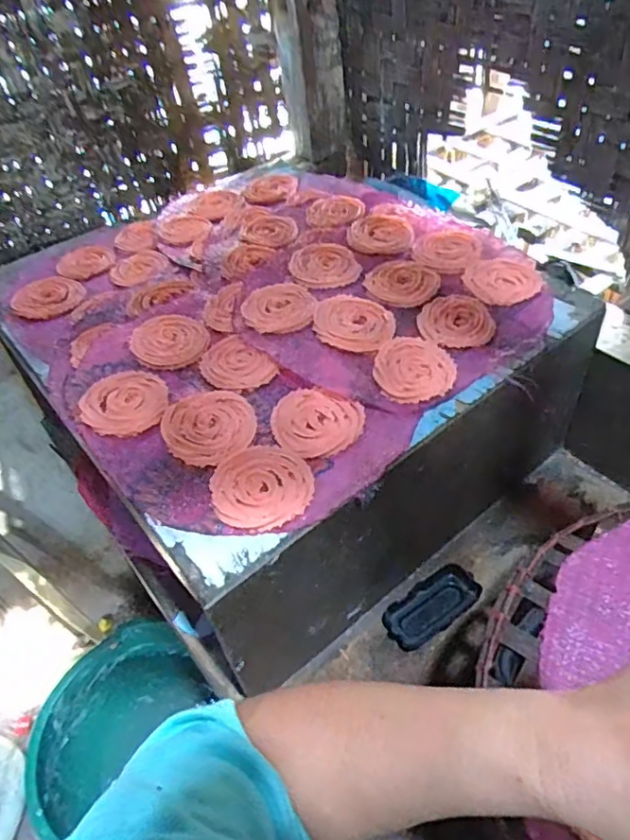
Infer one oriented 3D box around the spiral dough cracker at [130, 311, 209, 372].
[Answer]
[{"bbox_3d":[-0.159,-0.091,0.630,0.081,0.009,0.088,-8,46,0],"label":"spiral dough cracker"}]

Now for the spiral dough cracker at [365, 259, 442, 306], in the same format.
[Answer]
[{"bbox_3d":[0.101,-0.160,0.667,0.078,0.008,0.078,-4,46,4],"label":"spiral dough cracker"}]

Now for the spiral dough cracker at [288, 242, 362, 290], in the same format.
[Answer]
[{"bbox_3d":[0.011,-0.190,0.698,0.082,0.006,0.100,-16,47,-8],"label":"spiral dough cracker"}]

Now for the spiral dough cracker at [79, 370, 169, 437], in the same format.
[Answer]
[{"bbox_3d":[-0.188,-0.018,0.567,0.082,0.010,0.085,-4,46,4],"label":"spiral dough cracker"}]

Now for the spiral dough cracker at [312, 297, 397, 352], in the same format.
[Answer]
[{"bbox_3d":[0.042,-0.104,0.614,0.083,0.016,0.076,3,47,10],"label":"spiral dough cracker"}]

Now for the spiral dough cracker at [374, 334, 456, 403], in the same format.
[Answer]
[{"bbox_3d":[0.099,-0.052,0.572,0.076,0.012,0.087,6,48,13],"label":"spiral dough cracker"}]

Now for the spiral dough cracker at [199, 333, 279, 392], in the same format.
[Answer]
[{"bbox_3d":[-0.087,-0.058,0.600,0.061,0.010,0.083,-34,52,-23],"label":"spiral dough cracker"}]

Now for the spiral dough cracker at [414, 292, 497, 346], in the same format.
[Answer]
[{"bbox_3d":[0.153,-0.109,0.626,0.080,0.012,0.083,-4,46,4],"label":"spiral dough cracker"}]

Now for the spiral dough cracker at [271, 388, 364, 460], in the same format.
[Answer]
[{"bbox_3d":[-0.001,0.003,0.538,0.080,0.012,0.077,-4,46,4],"label":"spiral dough cracker"}]

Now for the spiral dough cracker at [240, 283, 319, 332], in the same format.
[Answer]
[{"bbox_3d":[-0.040,-0.127,0.643,0.076,0.007,0.088,-21,48,-13],"label":"spiral dough cracker"}]

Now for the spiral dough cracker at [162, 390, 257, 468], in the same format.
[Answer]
[{"bbox_3d":[-0.100,0.002,0.542,0.082,0.008,0.091,-26,49,-17],"label":"spiral dough cracker"}]

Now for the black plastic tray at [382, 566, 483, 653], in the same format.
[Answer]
[{"bbox_3d":[0.133,0.212,0.651,0.115,0.011,0.054,-30,71,-19],"label":"black plastic tray"}]

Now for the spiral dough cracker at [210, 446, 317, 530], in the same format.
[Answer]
[{"bbox_3d":[-0.046,0.056,0.492,0.084,0.005,0.085,-4,46,4],"label":"spiral dough cracker"}]

